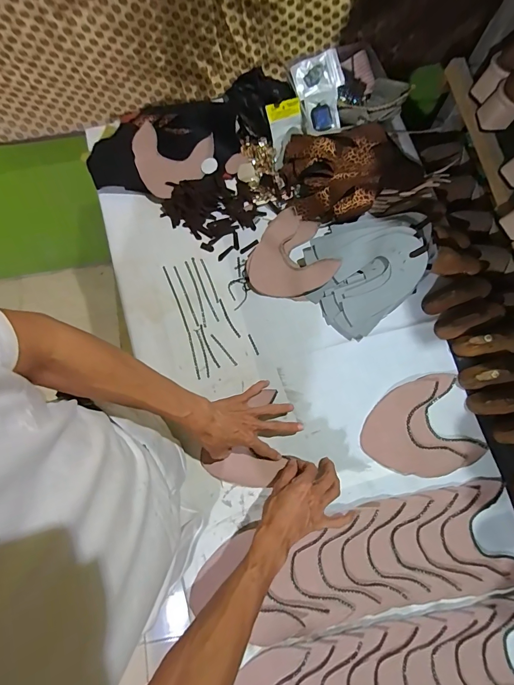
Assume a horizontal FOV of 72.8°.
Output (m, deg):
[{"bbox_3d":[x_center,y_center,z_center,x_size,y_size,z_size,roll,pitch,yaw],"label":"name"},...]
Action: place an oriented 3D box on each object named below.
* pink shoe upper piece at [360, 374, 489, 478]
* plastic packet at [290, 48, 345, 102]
[{"bbox_3d":[0.289,0.159,0.630,0.196,0.008,0.163,-18,78,-3],"label":"pink shoe upper piece"},{"bbox_3d":[0.126,-0.561,0.730,0.100,0.013,0.074,-19,97,4],"label":"plastic packet"}]

